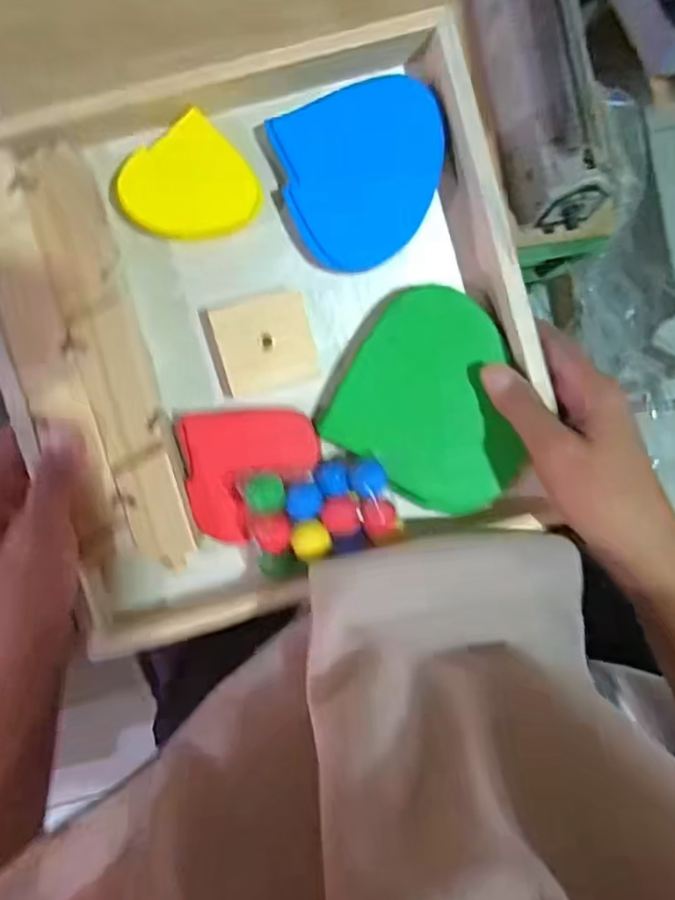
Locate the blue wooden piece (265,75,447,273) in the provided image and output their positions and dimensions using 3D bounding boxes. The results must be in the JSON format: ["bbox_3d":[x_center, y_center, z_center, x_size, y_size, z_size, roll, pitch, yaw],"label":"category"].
[{"bbox_3d":[0.016,-0.146,0.336,0.090,0.006,0.085,-23,99,0],"label":"blue wooden piece"}]

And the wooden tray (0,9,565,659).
[{"bbox_3d":[-0.035,-0.060,0.337,0.264,0.058,0.274,-18,90,-7],"label":"wooden tray"}]

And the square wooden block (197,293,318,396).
[{"bbox_3d":[-0.040,-0.057,0.340,0.054,0.013,0.046,-17,89,-7],"label":"square wooden block"}]

